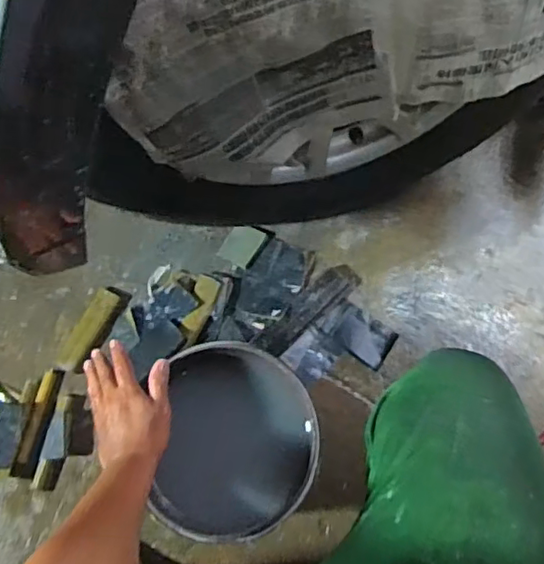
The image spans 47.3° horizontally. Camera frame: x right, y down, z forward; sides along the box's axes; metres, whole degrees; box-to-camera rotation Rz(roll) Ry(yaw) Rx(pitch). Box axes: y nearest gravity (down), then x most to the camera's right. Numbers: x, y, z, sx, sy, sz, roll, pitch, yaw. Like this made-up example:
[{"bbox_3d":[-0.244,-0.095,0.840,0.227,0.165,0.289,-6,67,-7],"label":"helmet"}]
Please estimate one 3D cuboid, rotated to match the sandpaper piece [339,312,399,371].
[{"bbox_3d":[0.151,0.093,1.002,0.084,0.004,0.067,30,76,13],"label":"sandpaper piece"}]

